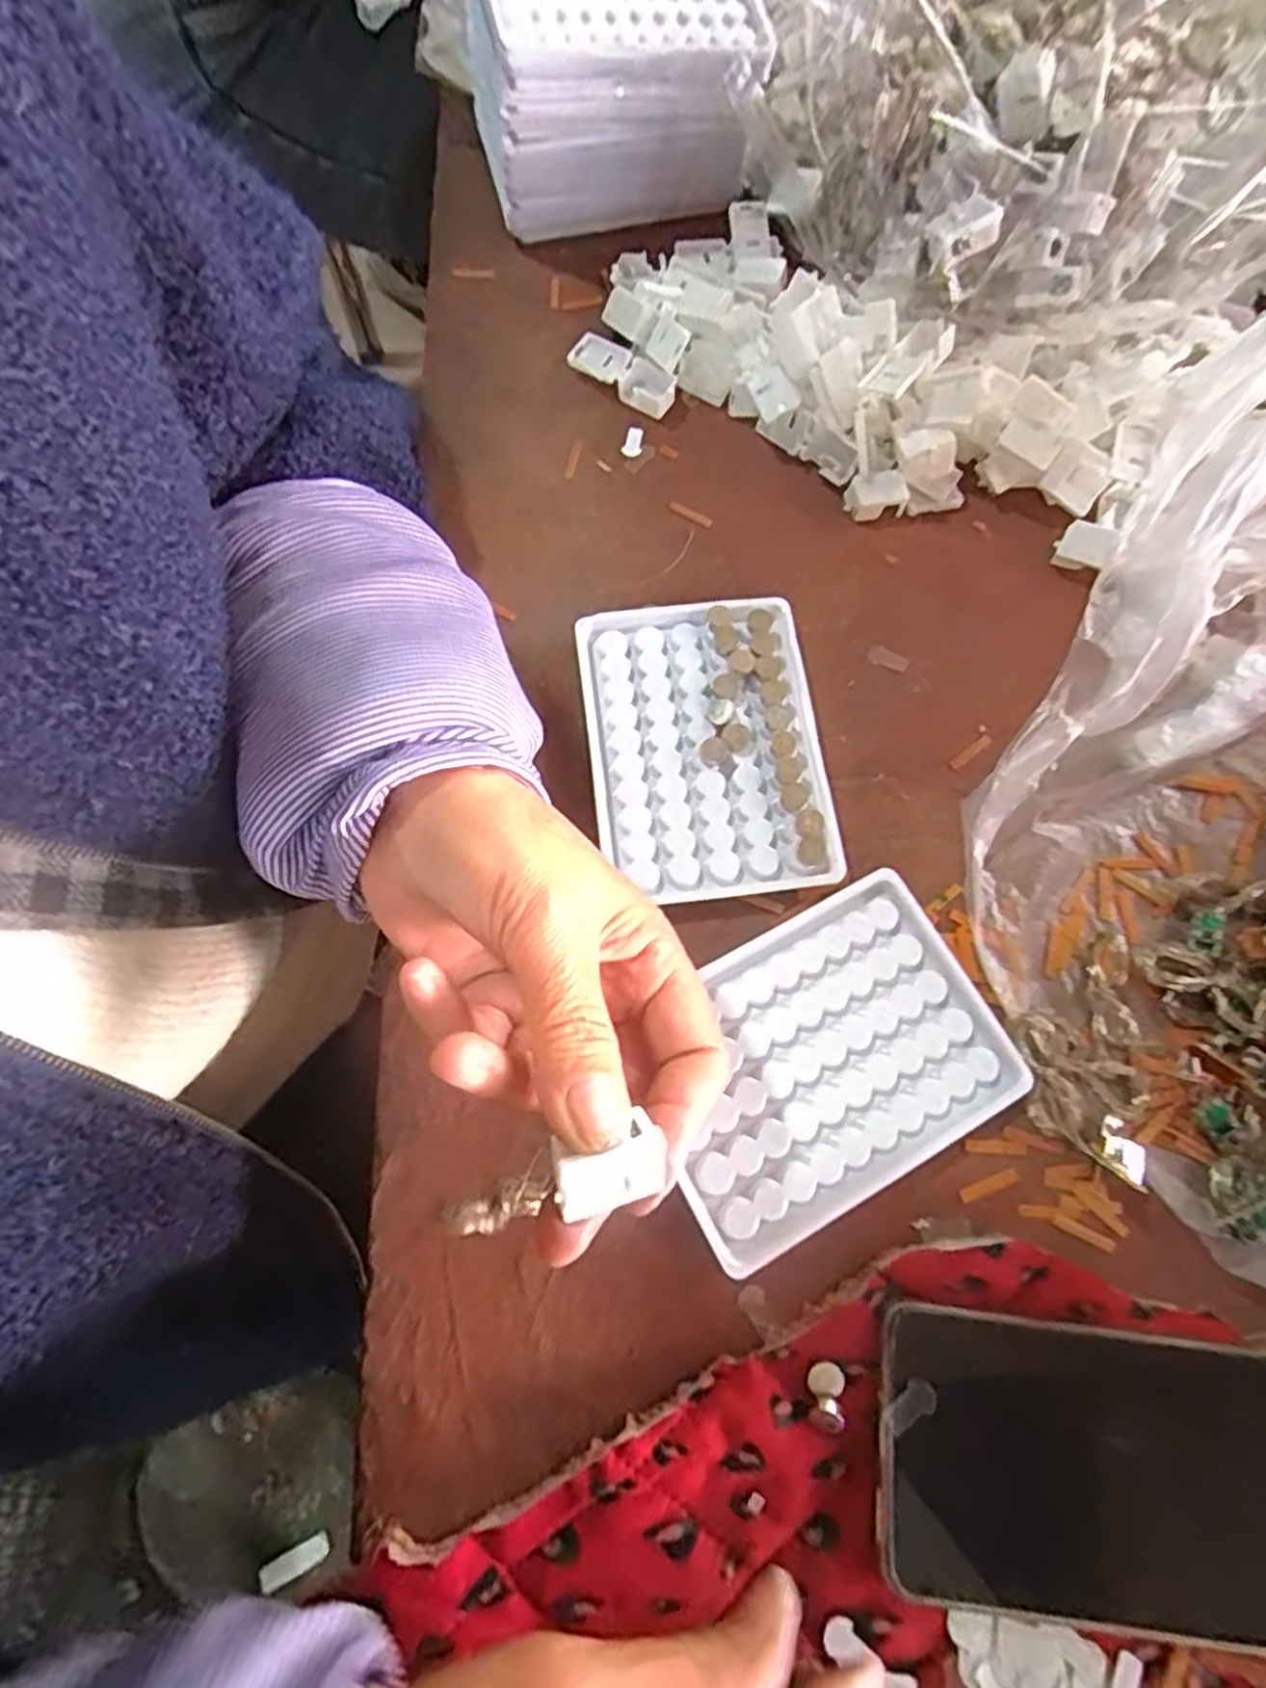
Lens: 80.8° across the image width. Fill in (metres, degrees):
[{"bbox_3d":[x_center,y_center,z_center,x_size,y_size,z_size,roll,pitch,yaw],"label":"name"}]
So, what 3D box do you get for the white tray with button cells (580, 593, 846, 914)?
[{"bbox_3d":[0.030,-0.042,0.312,0.094,0.014,0.131,-7,71,-2],"label":"white tray with button cells"}]

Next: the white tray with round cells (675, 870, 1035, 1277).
[{"bbox_3d":[0.068,0.078,0.274,0.130,0.010,0.094,-28,73,-9],"label":"white tray with round cells"}]

